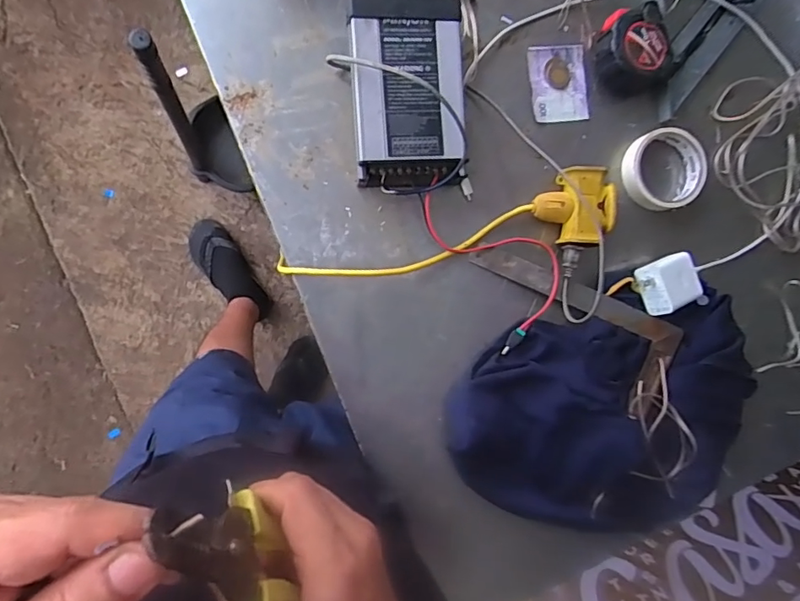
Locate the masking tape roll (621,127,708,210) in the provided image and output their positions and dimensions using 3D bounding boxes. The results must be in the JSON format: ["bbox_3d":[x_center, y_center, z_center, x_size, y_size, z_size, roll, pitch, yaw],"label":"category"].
[{"bbox_3d":[0.303,-0.150,0.602,0.095,0.034,0.091,0,92,-7],"label":"masking tape roll"}]

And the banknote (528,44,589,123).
[{"bbox_3d":[0.180,-0.246,0.588,0.066,0.005,0.083,-6,94,-9],"label":"banknote"}]

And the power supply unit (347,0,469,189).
[{"bbox_3d":[0.007,-0.209,0.530,0.112,0.049,0.188,-4,94,-9],"label":"power supply unit"}]

